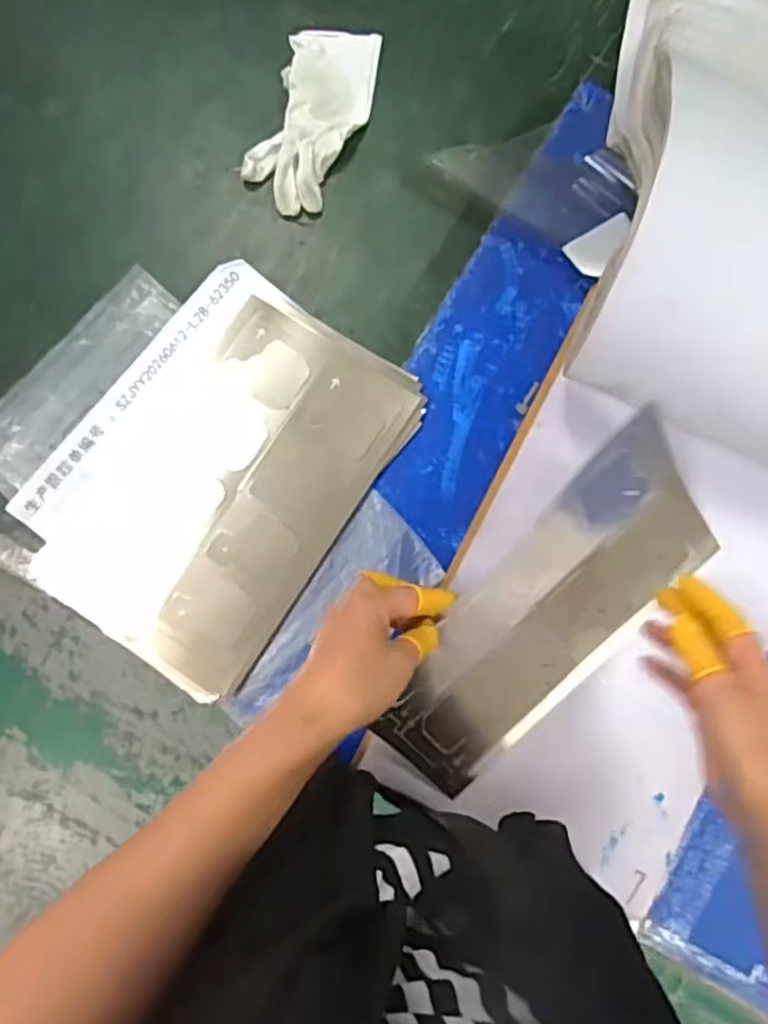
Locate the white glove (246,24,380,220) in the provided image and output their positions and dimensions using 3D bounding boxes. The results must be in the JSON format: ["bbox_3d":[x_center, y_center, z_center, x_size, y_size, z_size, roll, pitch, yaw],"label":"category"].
[{"bbox_3d":[-0.062,-0.356,0.612,0.086,0.019,0.179,16,86,2],"label":"white glove"}]

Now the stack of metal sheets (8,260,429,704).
[{"bbox_3d":[-0.144,-0.032,0.590,0.235,0.015,0.321,34,86,3],"label":"stack of metal sheets"}]

